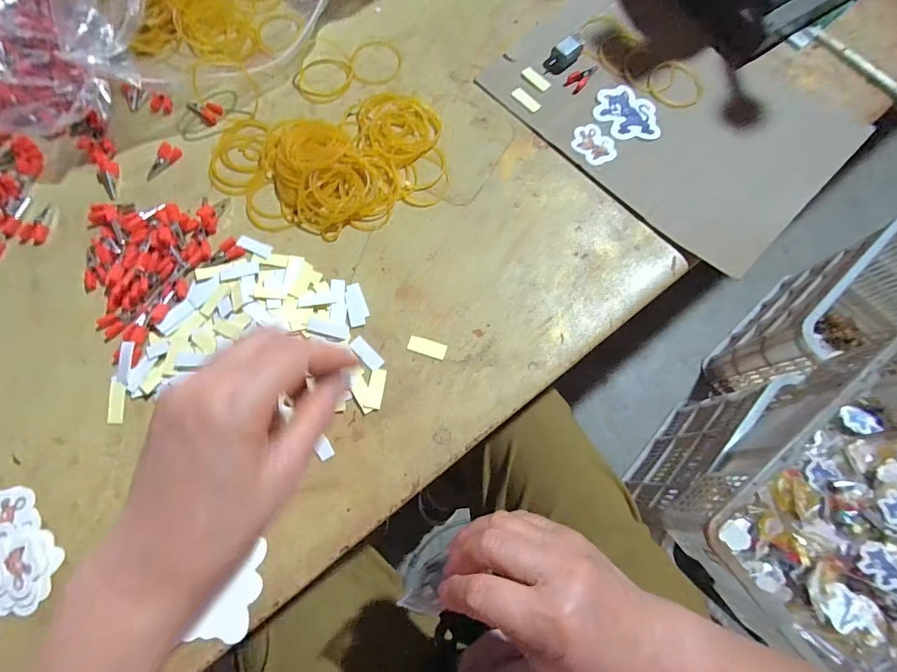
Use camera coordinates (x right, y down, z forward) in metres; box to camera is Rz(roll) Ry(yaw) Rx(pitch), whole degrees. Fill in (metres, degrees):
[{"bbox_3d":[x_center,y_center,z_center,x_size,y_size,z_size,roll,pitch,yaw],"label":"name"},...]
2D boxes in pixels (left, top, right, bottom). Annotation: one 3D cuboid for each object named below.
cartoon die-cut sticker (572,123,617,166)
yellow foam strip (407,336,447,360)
[{"bbox_3d":[0.123,-0.162,0.365,0.030,0.004,0.039,-38,77,-11],"label":"cartoon die-cut sticker"},{"bbox_3d":[-0.016,0.008,0.314,0.028,0.004,0.012,17,73,5],"label":"yellow foam strip"}]

